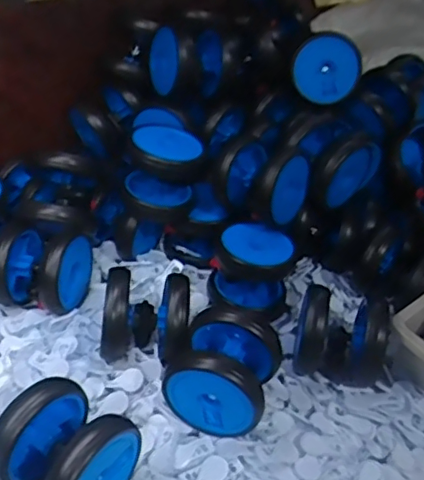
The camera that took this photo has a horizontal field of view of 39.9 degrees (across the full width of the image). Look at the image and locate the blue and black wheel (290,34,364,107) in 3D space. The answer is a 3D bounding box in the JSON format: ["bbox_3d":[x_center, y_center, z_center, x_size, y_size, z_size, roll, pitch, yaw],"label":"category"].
[{"bbox_3d":[0.212,-0.322,1.096,0.126,0.123,0.038,49,35,5],"label":"blue and black wheel"}]

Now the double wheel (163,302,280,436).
[{"bbox_3d":[0.015,0.180,0.780,0.126,0.134,0.110,16,38,11],"label":"double wheel"}]

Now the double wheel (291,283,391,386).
[{"bbox_3d":[0.201,0.128,0.888,0.133,0.127,0.121,12,37,6],"label":"double wheel"}]

